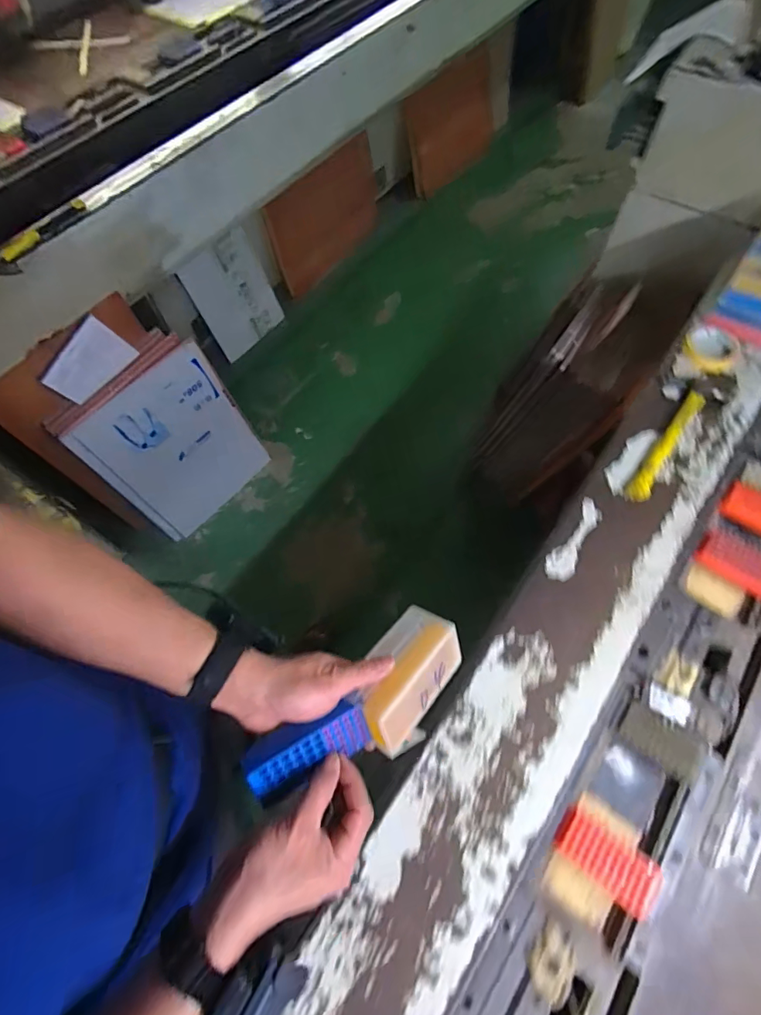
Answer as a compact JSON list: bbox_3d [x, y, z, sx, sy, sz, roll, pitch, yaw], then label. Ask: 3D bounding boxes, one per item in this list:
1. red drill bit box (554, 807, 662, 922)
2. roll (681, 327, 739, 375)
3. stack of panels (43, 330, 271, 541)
[{"bbox_3d":[0.278,0.433,0.564,0.118,0.024,0.062,30,68,16],"label":"red drill bit box"},{"bbox_3d":[0.599,-0.287,0.840,0.093,0.023,0.096,-1,64,2],"label":"roll"},{"bbox_3d":[-0.660,-0.208,1.504,0.475,0.568,0.059,-44,50,-14],"label":"stack of panels"}]

